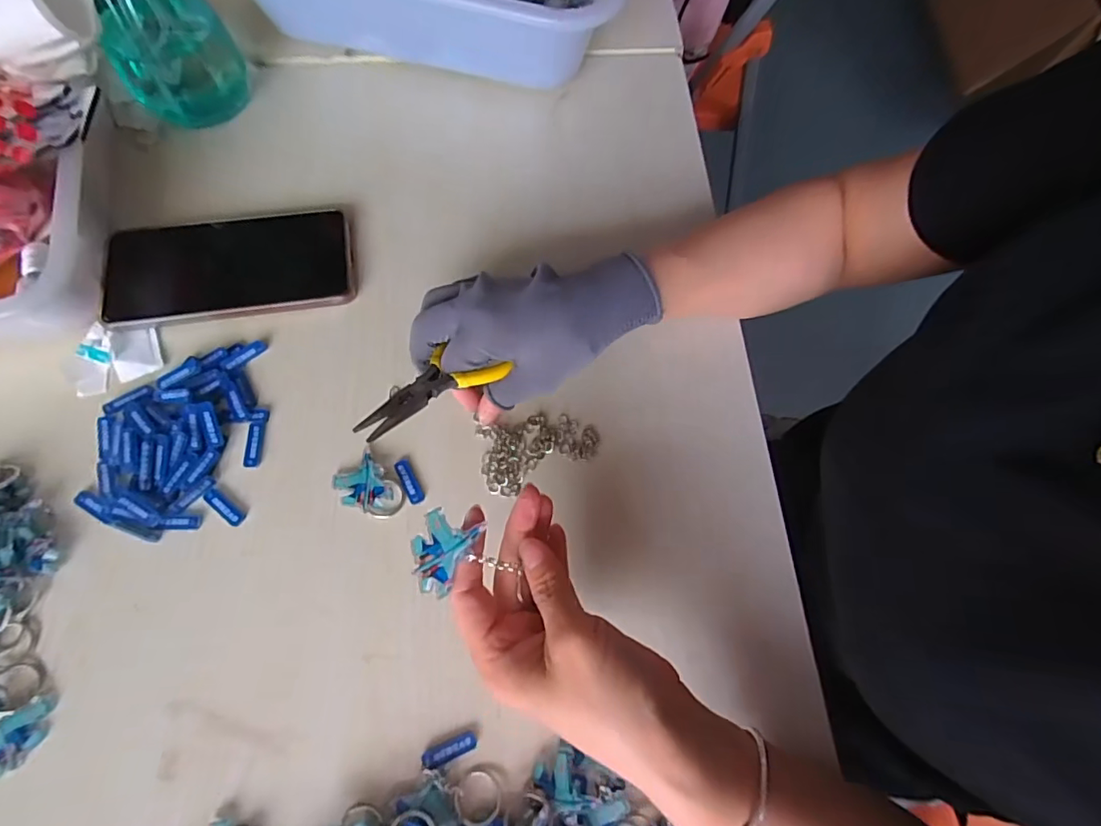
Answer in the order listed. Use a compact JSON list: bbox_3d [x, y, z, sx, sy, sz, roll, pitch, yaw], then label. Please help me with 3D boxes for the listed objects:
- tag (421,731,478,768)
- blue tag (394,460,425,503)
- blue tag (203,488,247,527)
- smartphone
[{"bbox_3d":[-0.054,0.181,0.279,0.029,0.004,0.008,-20,72,-8],"label":"tag"},{"bbox_3d":[-0.089,0.043,0.329,0.009,0.004,0.029,-27,73,-10],"label":"blue tag"},{"bbox_3d":[-0.201,0.057,0.318,0.031,0.004,0.010,34,73,10],"label":"blue tag"},{"bbox_3d":[-0.226,-0.105,0.369,0.165,0.016,0.080,-8,71,-5],"label":"smartphone"}]

